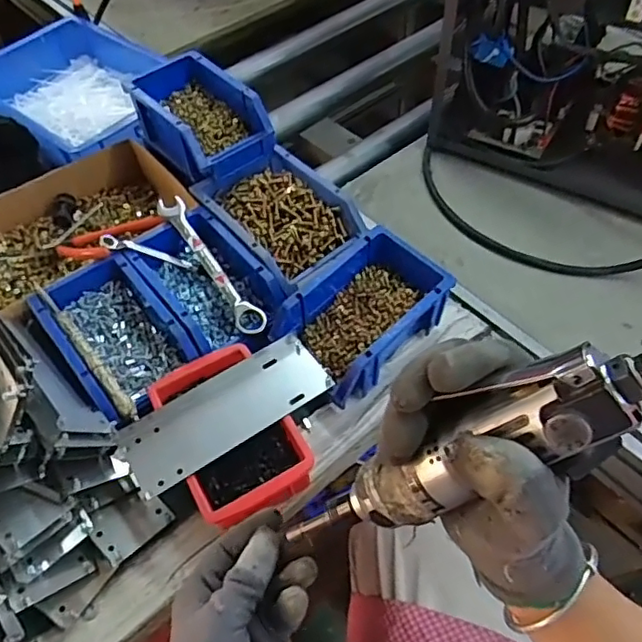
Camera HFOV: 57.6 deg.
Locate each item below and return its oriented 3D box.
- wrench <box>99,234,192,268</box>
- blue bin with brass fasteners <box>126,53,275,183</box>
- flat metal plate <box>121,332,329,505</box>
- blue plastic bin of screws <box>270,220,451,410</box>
[{"bbox_3d":[-0.183,-0.072,0.610,0.094,0.010,0.014,16,54,-13],"label":"wrench"},{"bbox_3d":[-0.148,-0.242,0.682,0.101,0.065,0.180,-34,60,-20],"label":"blue bin with brass fasteners"},{"bbox_3d":[-0.081,0.076,0.507,0.179,0.005,0.071,-29,55,-17],"label":"flat metal plate"},{"bbox_3d":[0.038,-0.005,0.574,0.119,0.067,0.160,37,63,25],"label":"blue plastic bin of screws"}]

